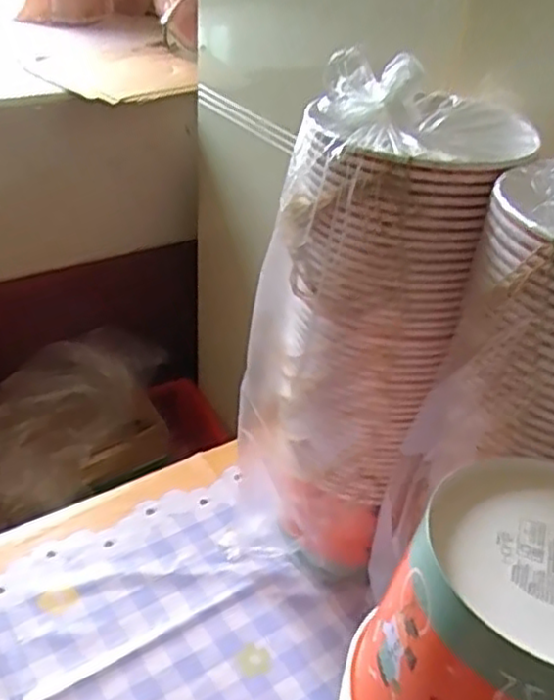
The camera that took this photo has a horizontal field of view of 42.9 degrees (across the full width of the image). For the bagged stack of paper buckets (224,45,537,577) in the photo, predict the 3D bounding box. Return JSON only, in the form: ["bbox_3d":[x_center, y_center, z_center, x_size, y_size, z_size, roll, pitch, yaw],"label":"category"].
[{"bbox_3d":[0.073,0.013,0.629,0.165,0.456,0.152,21,38,22],"label":"bagged stack of paper buckets"}]

